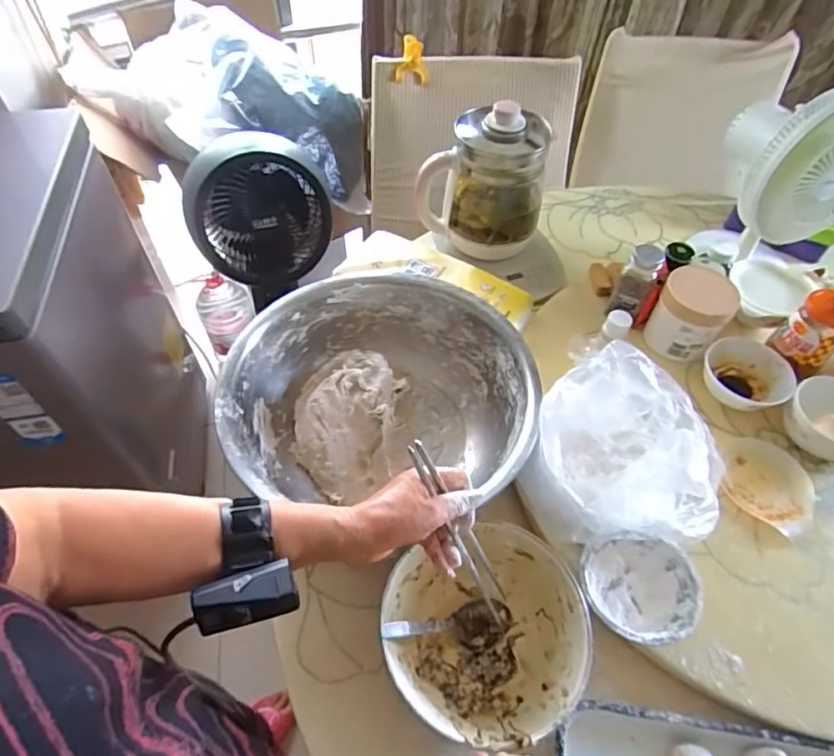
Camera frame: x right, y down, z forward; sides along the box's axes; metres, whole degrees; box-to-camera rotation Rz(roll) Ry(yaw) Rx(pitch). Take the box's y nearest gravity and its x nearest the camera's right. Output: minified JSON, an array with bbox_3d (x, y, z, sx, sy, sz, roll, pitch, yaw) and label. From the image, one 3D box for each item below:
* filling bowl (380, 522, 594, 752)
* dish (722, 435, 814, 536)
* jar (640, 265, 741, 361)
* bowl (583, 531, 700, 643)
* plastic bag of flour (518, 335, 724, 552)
[{"bbox_3d":[0.068,0.264,0.556,0.197,0.085,0.190,-5,53,-5],"label":"filling bowl"},{"bbox_3d":[0.434,0.127,0.663,0.111,0.015,0.104,1,53,-1],"label":"dish"},{"bbox_3d":[0.396,-0.092,0.778,0.093,0.100,0.106,31,58,20],"label":"jar"},{"bbox_3d":[0.235,0.225,0.567,0.119,0.040,0.107,-10,54,-9],"label":"bowl"},{"bbox_3d":[0.226,0.090,0.602,0.180,0.146,0.195,15,54,9],"label":"plastic bag of flour"}]

